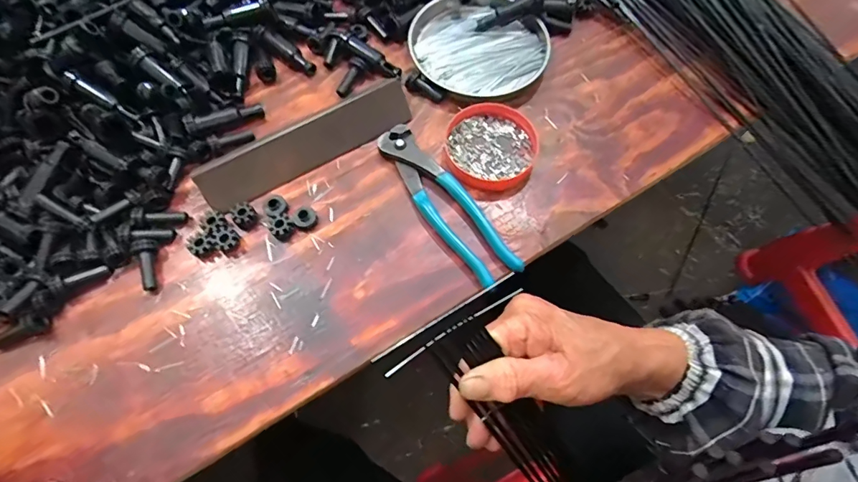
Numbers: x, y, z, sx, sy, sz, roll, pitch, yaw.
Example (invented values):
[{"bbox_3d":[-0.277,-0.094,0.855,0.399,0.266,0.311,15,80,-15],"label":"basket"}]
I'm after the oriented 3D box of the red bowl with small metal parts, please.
[{"bbox_3d":[0.055,-0.084,0.395,0.079,0.014,0.086,0,64,1],"label":"red bowl with small metal parts"}]

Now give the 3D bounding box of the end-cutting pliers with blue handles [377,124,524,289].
[{"bbox_3d":[0.012,-0.034,0.374,0.040,0.017,0.162,-34,68,-14],"label":"end-cutting pliers with blue handles"}]

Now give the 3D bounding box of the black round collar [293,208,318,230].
[{"bbox_3d":[-0.102,-0.019,0.368,0.018,0.010,0.019,0,64,1],"label":"black round collar"}]

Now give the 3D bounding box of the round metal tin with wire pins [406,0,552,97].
[{"bbox_3d":[0.048,-0.202,0.450,0.133,0.028,0.127,0,64,1],"label":"round metal tin with wire pins"}]

